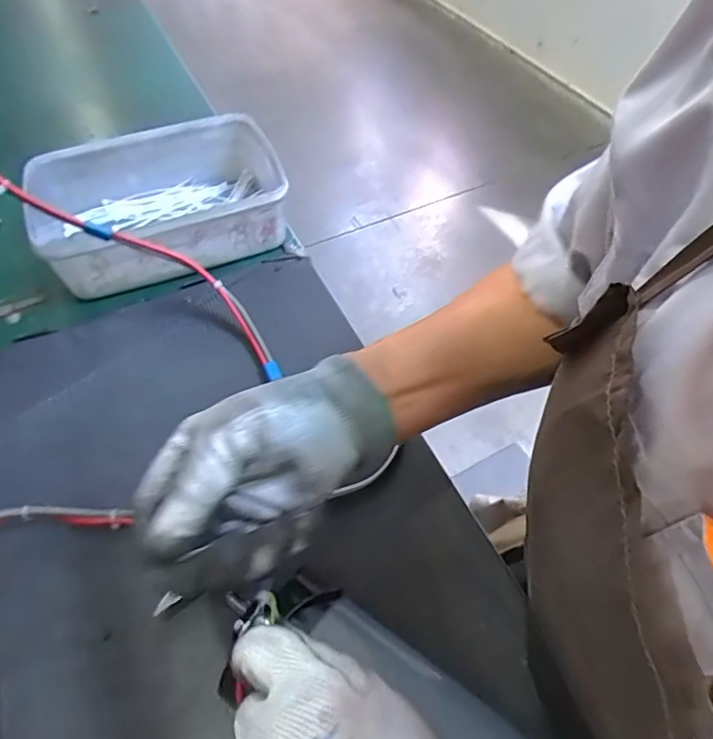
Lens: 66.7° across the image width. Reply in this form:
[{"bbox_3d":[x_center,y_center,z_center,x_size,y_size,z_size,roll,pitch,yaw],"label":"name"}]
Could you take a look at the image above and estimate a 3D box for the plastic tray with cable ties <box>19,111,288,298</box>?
[{"bbox_3d":[-0.188,-0.158,0.518,0.229,0.067,0.161,-21,55,-12],"label":"plastic tray with cable ties"}]

